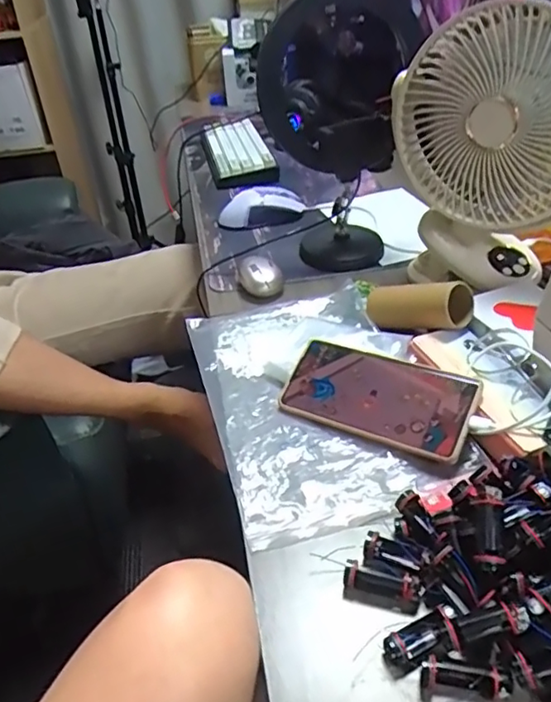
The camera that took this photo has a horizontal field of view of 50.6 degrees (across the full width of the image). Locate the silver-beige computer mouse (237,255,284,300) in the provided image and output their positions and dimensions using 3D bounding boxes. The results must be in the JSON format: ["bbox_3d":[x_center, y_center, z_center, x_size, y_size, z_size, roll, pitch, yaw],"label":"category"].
[{"bbox_3d":[-0.018,-0.092,0.693,0.051,0.031,0.065,-7,37,-4],"label":"silver-beige computer mouse"}]

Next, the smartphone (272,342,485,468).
[{"bbox_3d":[0.086,0.037,0.499,0.164,0.010,0.078,15,69,29],"label":"smartphone"}]

